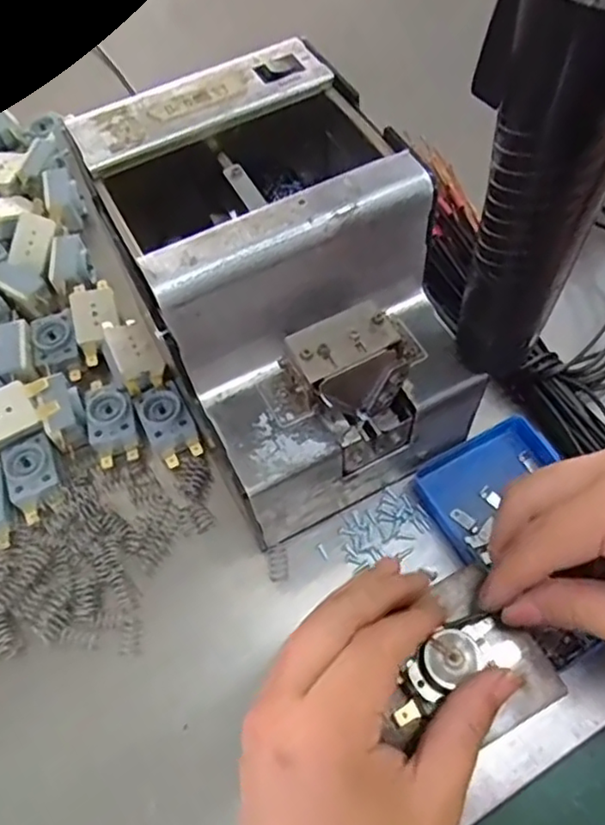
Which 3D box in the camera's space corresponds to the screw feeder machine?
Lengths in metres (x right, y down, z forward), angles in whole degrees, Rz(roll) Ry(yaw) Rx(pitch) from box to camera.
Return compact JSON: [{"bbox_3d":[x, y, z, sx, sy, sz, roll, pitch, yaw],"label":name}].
[{"bbox_3d":[-0.014,-0.053,0.304,0.140,0.148,0.182,-27,63,-10],"label":"screw feeder machine"}]

